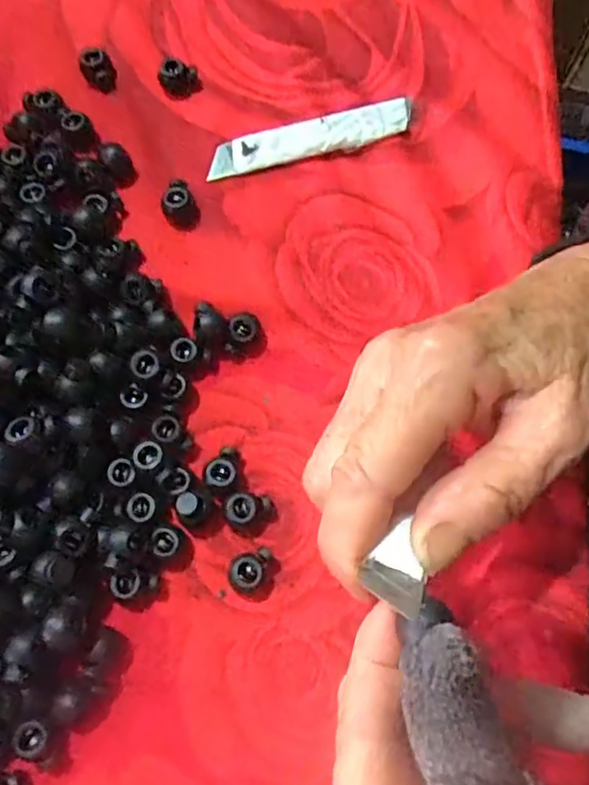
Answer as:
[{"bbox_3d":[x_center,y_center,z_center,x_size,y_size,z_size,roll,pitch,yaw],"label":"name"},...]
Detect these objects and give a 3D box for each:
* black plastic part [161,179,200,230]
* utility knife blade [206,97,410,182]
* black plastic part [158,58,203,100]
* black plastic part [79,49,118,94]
[{"bbox_3d":[-0.053,-0.085,0.284,0.015,0.010,0.020,-28,72,-11],"label":"black plastic part"},{"bbox_3d":[0.008,-0.125,0.299,0.100,0.004,0.021,-14,85,-2],"label":"utility knife blade"},{"bbox_3d":[-0.057,-0.157,0.307,0.019,0.012,0.015,-35,74,-13],"label":"black plastic part"},{"bbox_3d":[-0.098,-0.160,0.308,0.016,0.011,0.017,1,72,-2],"label":"black plastic part"}]

